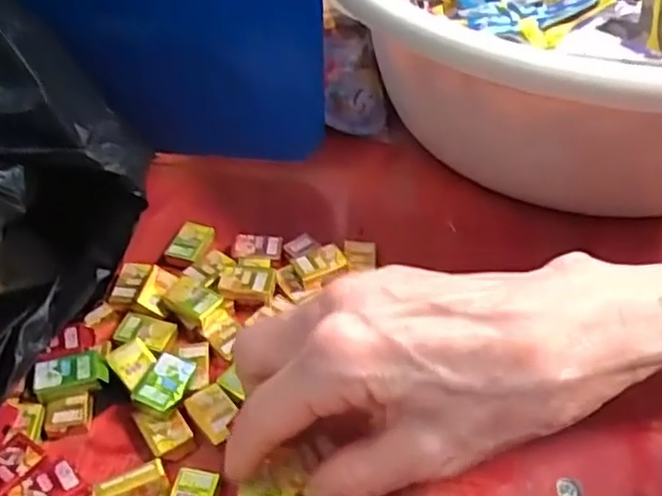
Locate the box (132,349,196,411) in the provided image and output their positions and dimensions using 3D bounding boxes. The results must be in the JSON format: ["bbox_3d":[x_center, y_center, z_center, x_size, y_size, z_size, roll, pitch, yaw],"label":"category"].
[{"bbox_3d":[-0.069,0.056,0.280,0.019,0.011,0.024,15,47,16],"label":"box"}]

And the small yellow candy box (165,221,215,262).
[{"bbox_3d":[-0.072,-0.003,0.349,0.019,0.006,0.023,13,46,14],"label":"small yellow candy box"}]

